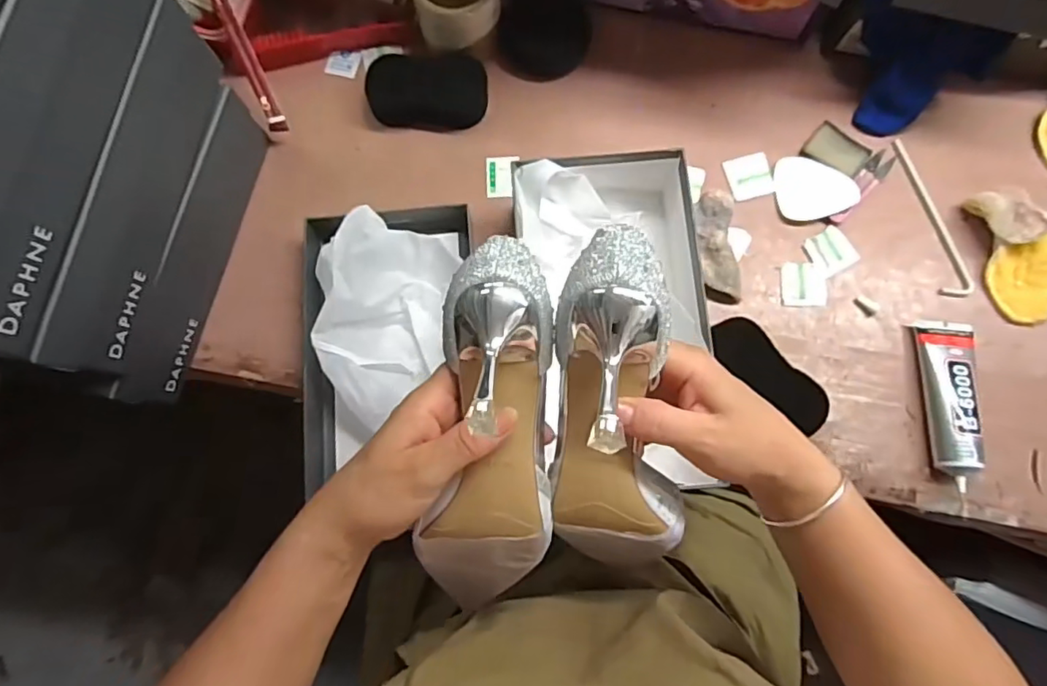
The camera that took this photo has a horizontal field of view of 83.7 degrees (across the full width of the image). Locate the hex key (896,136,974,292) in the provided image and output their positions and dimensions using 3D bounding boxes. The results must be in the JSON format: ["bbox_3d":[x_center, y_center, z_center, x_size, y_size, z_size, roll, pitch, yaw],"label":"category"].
[{"bbox_3d":[0.415,-0.129,0.597,0.028,0.005,0.171,-14,80,-1],"label":"hex key"}]

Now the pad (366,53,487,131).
[{"bbox_3d":[-0.101,-0.266,0.620,0.126,0.041,0.061,0,80,2],"label":"pad"}]

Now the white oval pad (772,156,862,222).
[{"bbox_3d":[0.300,-0.158,0.599,0.079,0.010,0.066,7,80,3],"label":"white oval pad"}]

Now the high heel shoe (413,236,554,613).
[{"bbox_3d":[-0.020,0.067,0.315,0.070,0.082,0.231,6,106,3],"label":"high heel shoe"}]

